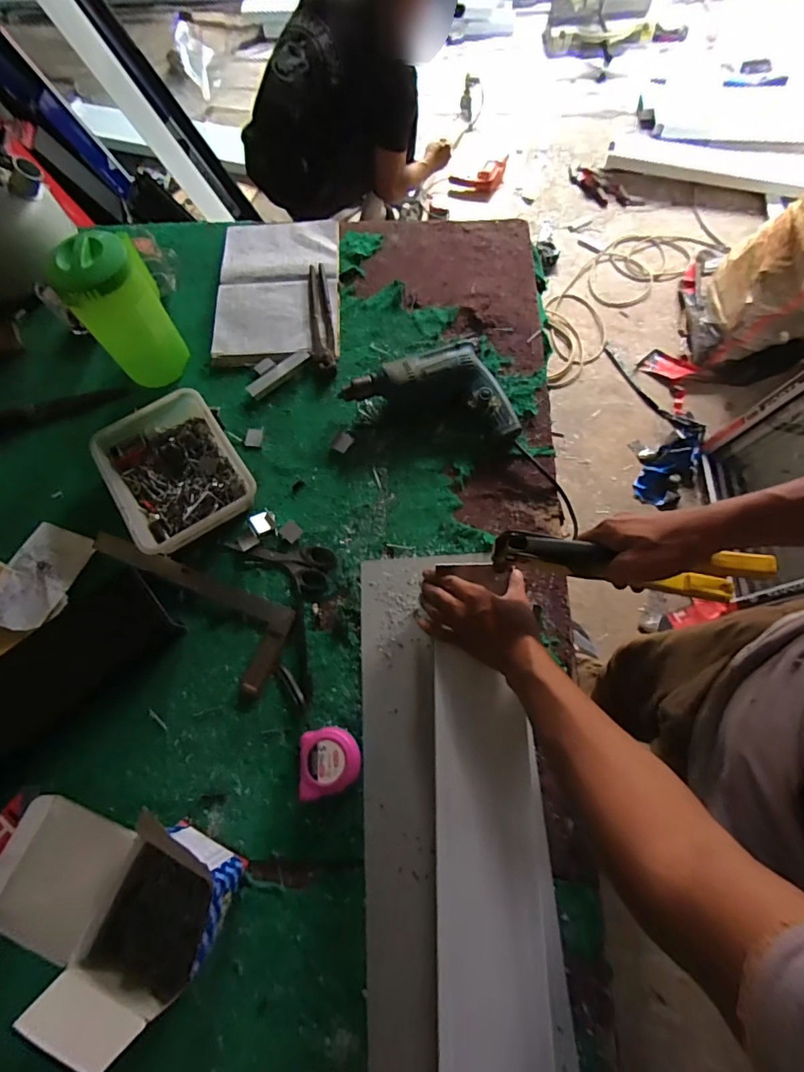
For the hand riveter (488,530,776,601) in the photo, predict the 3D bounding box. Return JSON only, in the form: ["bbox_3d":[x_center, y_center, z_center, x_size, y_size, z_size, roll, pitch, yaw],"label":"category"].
[{"bbox_3d":[0.220,0.026,0.494,0.246,0.074,0.030,8,69,7],"label":"hand riveter"}]

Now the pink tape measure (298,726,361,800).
[{"bbox_3d":[-0.082,0.255,0.557,0.068,0.036,0.067,-9,68,-2],"label":"pink tape measure"}]

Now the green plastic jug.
[{"bbox_3d":[-0.399,-0.321,0.713,0.109,0.207,0.086,-30,70,-10],"label":"green plastic jug"}]

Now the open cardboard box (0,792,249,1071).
[{"bbox_3d":[-0.280,0.351,0.481,0.202,0.125,0.141,31,72,13],"label":"open cardboard box"}]

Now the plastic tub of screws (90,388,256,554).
[{"bbox_3d":[-0.320,-0.087,0.694,0.175,0.049,0.222,-31,70,-10],"label":"plastic tub of screws"}]

